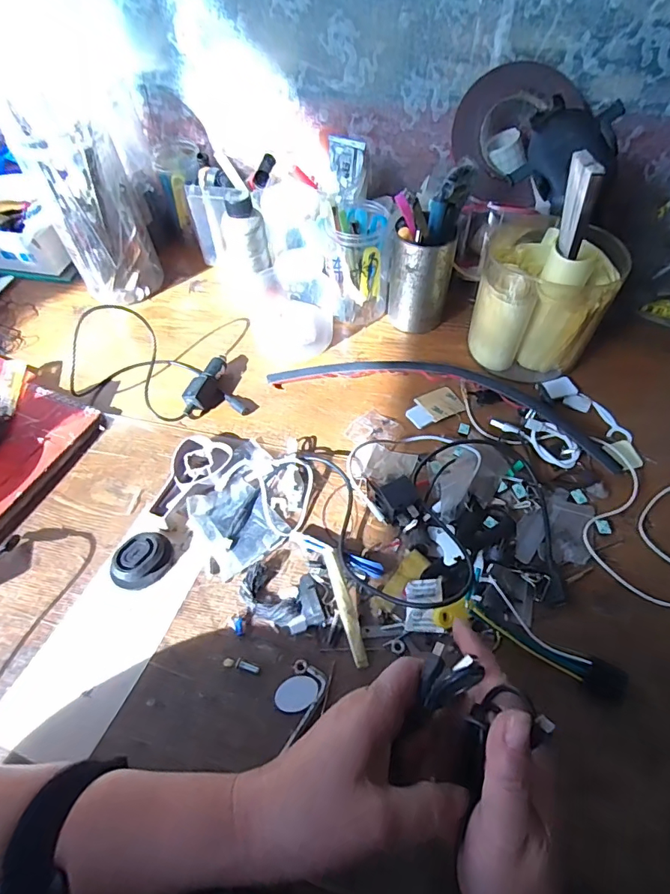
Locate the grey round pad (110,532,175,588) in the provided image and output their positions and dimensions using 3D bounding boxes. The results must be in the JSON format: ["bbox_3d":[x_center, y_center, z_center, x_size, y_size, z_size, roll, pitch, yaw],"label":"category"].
[{"bbox_3d":[-0.158,0.093,0.389,0.036,0.019,0.049,17,56,16],"label":"grey round pad"}]

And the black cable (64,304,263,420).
[{"bbox_3d":[-0.202,-0.103,0.533,0.206,0.025,0.200,-10,54,-6],"label":"black cable"}]

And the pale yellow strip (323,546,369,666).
[{"bbox_3d":[0.008,0.122,0.367,0.012,0.016,0.090,-14,53,-7],"label":"pale yellow strip"}]

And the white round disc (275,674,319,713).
[{"bbox_3d":[-0.027,0.173,0.334,0.030,0.004,0.022,-15,53,-8],"label":"white round disc"}]

